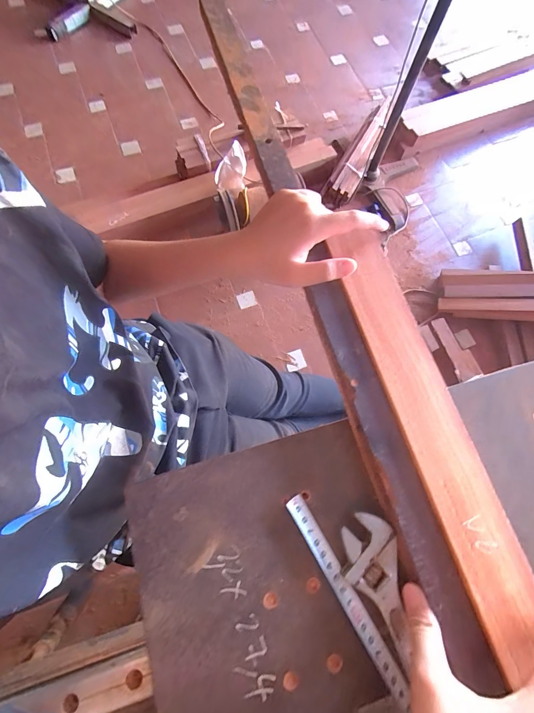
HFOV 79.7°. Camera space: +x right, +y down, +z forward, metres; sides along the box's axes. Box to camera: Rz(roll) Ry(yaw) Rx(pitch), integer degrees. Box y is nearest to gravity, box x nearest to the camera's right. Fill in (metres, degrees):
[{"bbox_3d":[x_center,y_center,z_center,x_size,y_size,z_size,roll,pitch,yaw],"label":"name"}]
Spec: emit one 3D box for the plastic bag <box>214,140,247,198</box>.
[{"bbox_3d":[-0.143,-0.731,1.252,0.115,0.051,0.193,4,79,2],"label":"plastic bag"}]

